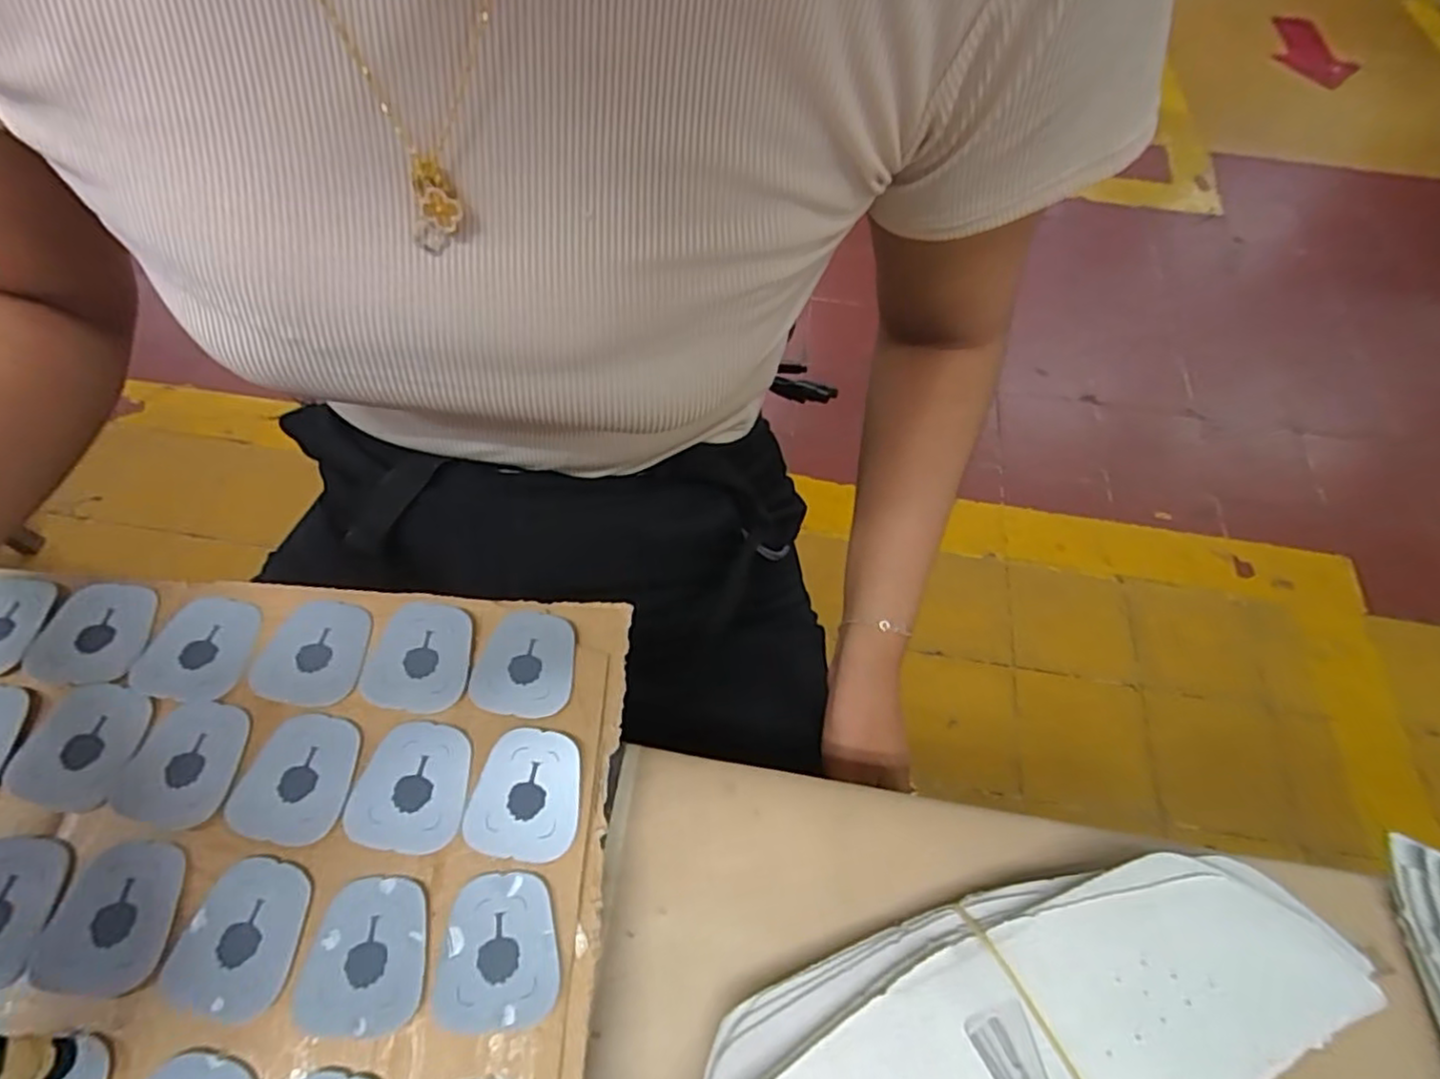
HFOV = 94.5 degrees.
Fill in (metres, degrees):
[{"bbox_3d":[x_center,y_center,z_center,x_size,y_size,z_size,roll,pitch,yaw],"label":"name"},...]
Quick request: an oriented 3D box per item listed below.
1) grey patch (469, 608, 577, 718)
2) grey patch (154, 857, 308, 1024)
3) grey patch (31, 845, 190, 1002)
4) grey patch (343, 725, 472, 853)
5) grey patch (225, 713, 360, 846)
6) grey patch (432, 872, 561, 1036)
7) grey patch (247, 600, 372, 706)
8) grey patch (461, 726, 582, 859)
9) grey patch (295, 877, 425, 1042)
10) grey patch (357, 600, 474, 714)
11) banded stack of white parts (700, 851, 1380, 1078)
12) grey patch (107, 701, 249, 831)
[{"bbox_3d":[-0.069,0.044,0.239,0.034,0.004,0.038,7,60,3],"label":"grey patch"},{"bbox_3d":[-0.137,0.113,0.190,0.033,0.004,0.039,9,60,4],"label":"grey patch"},{"bbox_3d":[-0.175,0.108,0.192,0.036,0.004,0.037,5,60,2],"label":"grey patch"},{"bbox_3d":[-0.098,0.078,0.213,0.034,0.004,0.038,9,58,-6],"label":"grey patch"},{"bbox_3d":[-0.135,0.075,0.212,0.035,0.004,0.038,10,60,5],"label":"grey patch"},{"bbox_3d":[-0.064,0.118,0.191,0.033,0.004,0.039,-7,60,-5],"label":"grey patch"},{"bbox_3d":[-0.144,0.039,0.236,0.036,0.004,0.038,8,60,4],"label":"grey patch"},{"bbox_3d":[-0.062,0.081,0.213,0.034,0.004,0.038,6,60,3],"label":"grey patch"},{"bbox_3d":[-0.101,0.117,0.189,0.033,0.004,0.038,-2,60,-2],"label":"grey patch"},{"bbox_3d":[-0.106,0.040,0.235,0.035,0.004,0.039,5,60,2],"label":"grey patch"},{"bbox_3d":[0.077,0.151,0.191,0.213,0.037,0.078,-18,62,-11],"label":"banded stack of white parts"},{"bbox_3d":[-0.173,0.071,0.214,0.036,0.004,0.038,10,60,5],"label":"grey patch"}]

